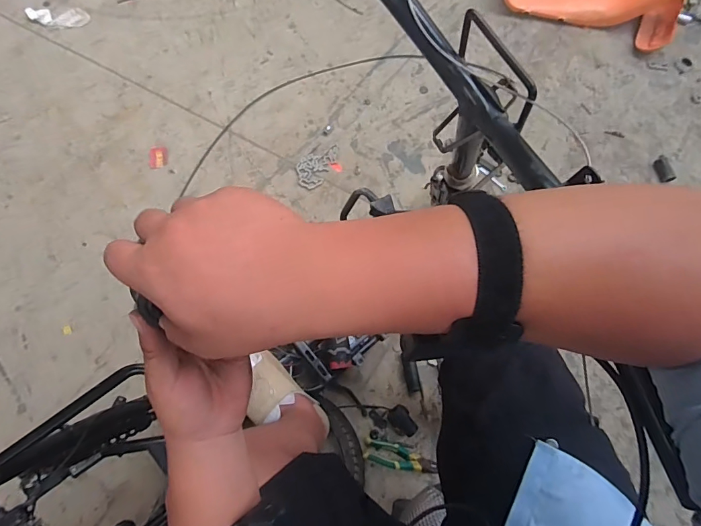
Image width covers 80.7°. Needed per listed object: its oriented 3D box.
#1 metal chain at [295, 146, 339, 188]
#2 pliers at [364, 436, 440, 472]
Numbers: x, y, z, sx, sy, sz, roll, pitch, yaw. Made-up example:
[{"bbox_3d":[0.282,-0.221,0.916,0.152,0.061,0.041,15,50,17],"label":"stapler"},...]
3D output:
[{"bbox_3d":[-0.107,-0.300,1.251,0.094,0.006,0.165,27,72,8],"label":"metal chain"},{"bbox_3d":[0.116,0.452,0.951,0.168,0.034,0.051,17,71,5],"label":"pliers"}]

